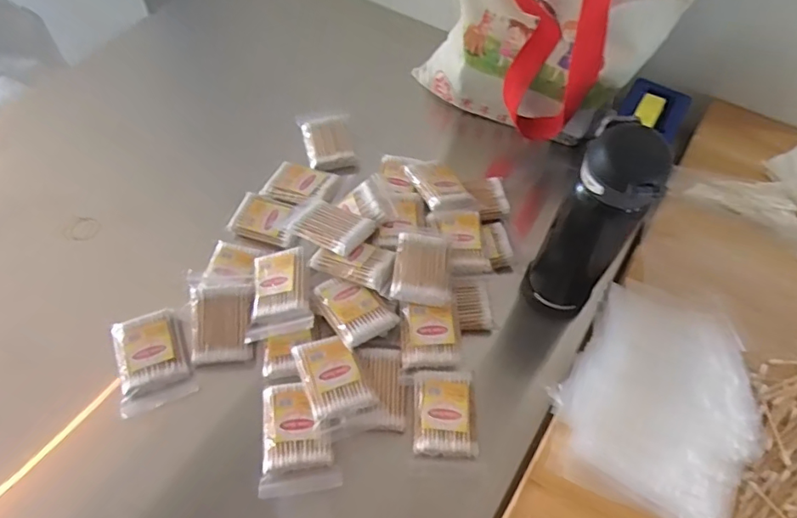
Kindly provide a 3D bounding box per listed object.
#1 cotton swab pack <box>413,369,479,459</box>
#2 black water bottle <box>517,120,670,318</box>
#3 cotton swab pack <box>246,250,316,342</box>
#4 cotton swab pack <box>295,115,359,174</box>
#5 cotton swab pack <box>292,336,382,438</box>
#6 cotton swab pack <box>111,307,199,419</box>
[{"bbox_3d":[0.042,0.138,0.479,0.056,0.012,0.075,2,56,0],"label":"cotton swab pack"},{"bbox_3d":[0.166,-0.013,0.467,0.073,0.224,0.071,36,63,20],"label":"black water bottle"},{"bbox_3d":[-0.117,0.033,0.516,0.059,0.018,0.088,-7,57,-6],"label":"cotton swab pack"},{"bbox_3d":[-0.087,-0.143,0.658,0.060,0.028,0.078,-10,57,-8],"label":"cotton swab pack"},{"bbox_3d":[-0.056,0.110,0.476,0.057,0.018,0.085,-15,58,-12],"label":"cotton swab pack"},{"bbox_3d":[-0.231,0.095,0.500,0.061,0.023,0.089,-17,59,-13],"label":"cotton swab pack"}]

